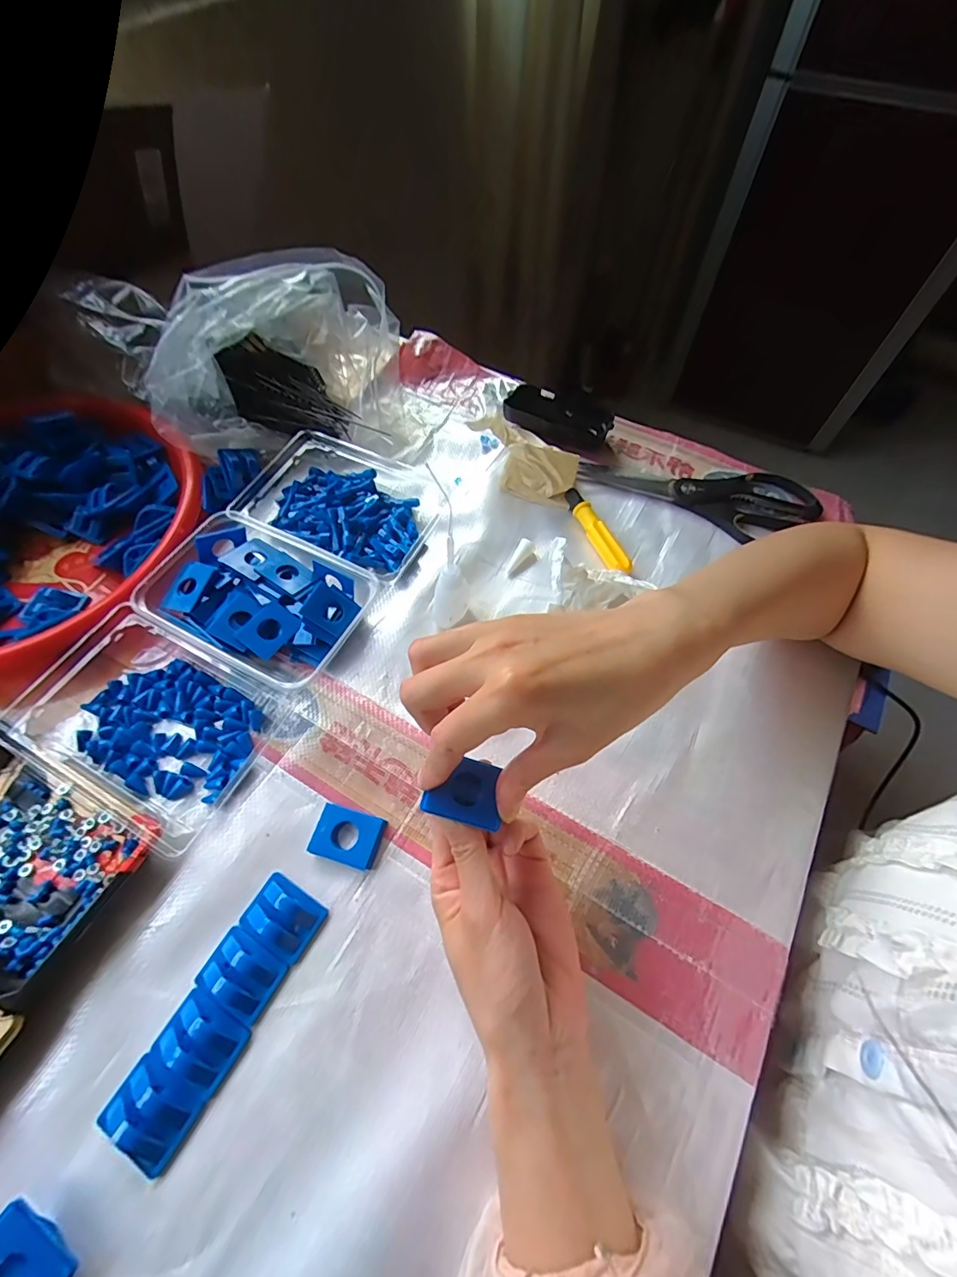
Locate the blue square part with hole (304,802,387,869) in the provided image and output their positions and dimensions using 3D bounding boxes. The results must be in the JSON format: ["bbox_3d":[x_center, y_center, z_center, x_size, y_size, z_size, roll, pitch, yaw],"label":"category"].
[{"bbox_3d":[-0.086,0.131,0.323,0.043,0.008,0.033,14,62,8],"label":"blue square part with hole"}]

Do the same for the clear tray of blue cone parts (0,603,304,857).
[{"bbox_3d":[-0.241,0.053,0.350,0.175,0.029,0.121,24,64,12],"label":"clear tray of blue cone parts"}]

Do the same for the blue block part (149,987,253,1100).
[{"bbox_3d":[-0.154,0.222,0.271,0.045,0.012,0.036,27,65,14],"label":"blue block part"}]

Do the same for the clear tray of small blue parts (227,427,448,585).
[{"bbox_3d":[-0.127,-0.129,0.447,0.182,0.032,0.134,25,64,13],"label":"clear tray of small blue parts"}]

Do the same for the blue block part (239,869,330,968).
[{"bbox_3d":[-0.121,0.170,0.299,0.045,0.014,0.034,28,65,14],"label":"blue block part"}]

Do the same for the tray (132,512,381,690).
[{"bbox_3d":[-0.175,-0.031,0.392,0.156,0.035,0.106,23,64,12],"label":"tray"}]

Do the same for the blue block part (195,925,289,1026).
[{"bbox_3d":[-0.140,0.195,0.285,0.045,0.014,0.034,26,64,13],"label":"blue block part"}]

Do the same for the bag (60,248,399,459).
[{"bbox_3d":[-0.206,-0.264,0.474,0.257,0.113,0.147,-12,62,-6],"label":"bag"}]

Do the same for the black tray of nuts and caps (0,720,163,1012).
[{"bbox_3d":[-0.297,0.132,0.306,0.160,0.029,0.108,25,64,13],"label":"black tray of nuts and caps"}]

